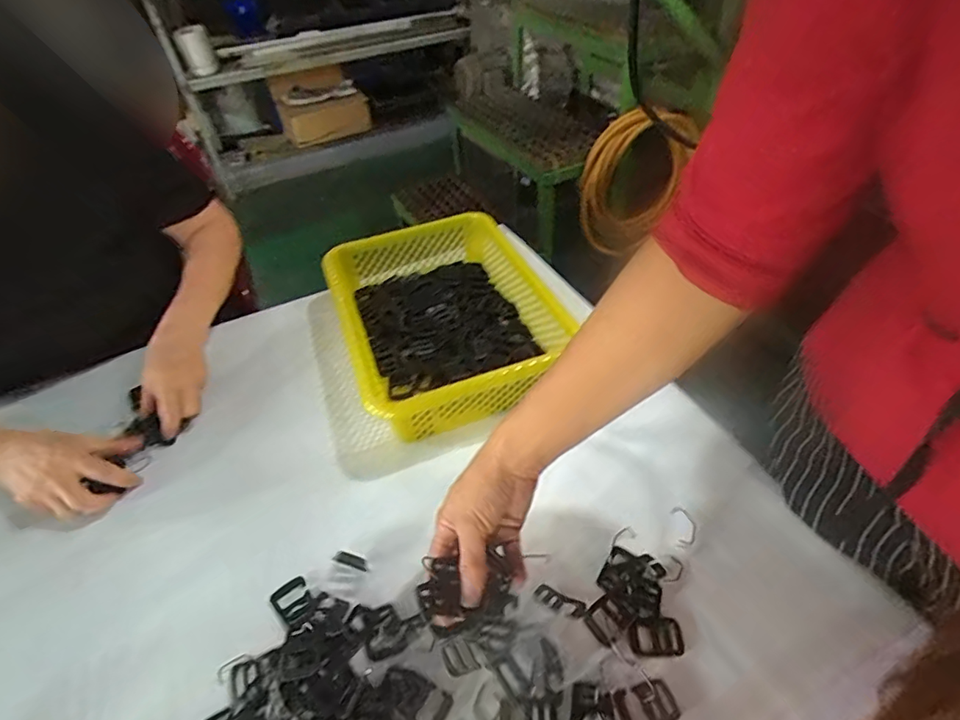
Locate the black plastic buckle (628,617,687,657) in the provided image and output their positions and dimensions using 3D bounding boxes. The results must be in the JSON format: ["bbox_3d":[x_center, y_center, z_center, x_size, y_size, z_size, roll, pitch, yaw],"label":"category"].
[{"bbox_3d":[0.144,0.226,0.423,0.046,0.014,0.027,-4,43,1],"label":"black plastic buckle"}]

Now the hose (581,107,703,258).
[{"bbox_3d":[0.443,-0.494,1.488,0.334,0.409,0.053,-17,45,-11],"label":"hose"}]

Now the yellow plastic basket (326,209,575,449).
[{"bbox_3d":[-0.049,-0.057,0.688,0.265,0.095,0.352,-19,44,-15],"label":"yellow plastic basket"}]

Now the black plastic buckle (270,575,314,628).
[{"bbox_3d":[-0.169,0.217,0.468,0.031,0.006,0.039,-34,50,-28],"label":"black plastic buckle"}]

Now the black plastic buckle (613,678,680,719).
[{"bbox_3d":[0.126,0.262,0.391,0.043,0.004,0.033,-18,44,-14],"label":"black plastic buckle"}]

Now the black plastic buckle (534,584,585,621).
[{"bbox_3d":[0.069,0.209,0.445,0.042,0.015,0.022,15,46,20],"label":"black plastic buckle"}]

